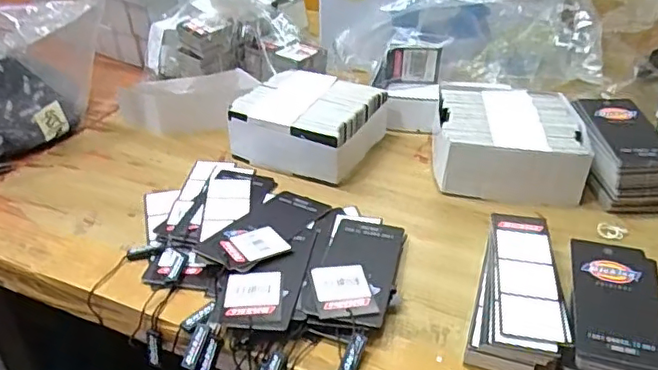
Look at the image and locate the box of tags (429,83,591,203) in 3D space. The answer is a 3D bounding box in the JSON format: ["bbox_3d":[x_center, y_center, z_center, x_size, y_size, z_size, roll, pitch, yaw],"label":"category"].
[{"bbox_3d":[0.156,-0.042,0.524,0.121,0.050,0.123,5,35,9],"label":"box of tags"}]

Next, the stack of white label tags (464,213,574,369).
[{"bbox_3d":[0.127,0.068,0.388,0.054,0.029,0.128,10,36,16],"label":"stack of white label tags"}]

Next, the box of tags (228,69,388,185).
[{"bbox_3d":[-0.016,-0.062,0.549,0.113,0.043,0.114,18,39,25],"label":"box of tags"}]

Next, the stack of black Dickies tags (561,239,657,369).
[{"bbox_3d":[0.181,0.082,0.375,0.055,0.020,0.120,12,37,18],"label":"stack of black Dickies tags"}]

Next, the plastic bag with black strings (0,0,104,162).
[{"bbox_3d":[-0.294,-0.090,0.527,0.101,0.128,0.167,28,44,35],"label":"plastic bag with black strings"}]

